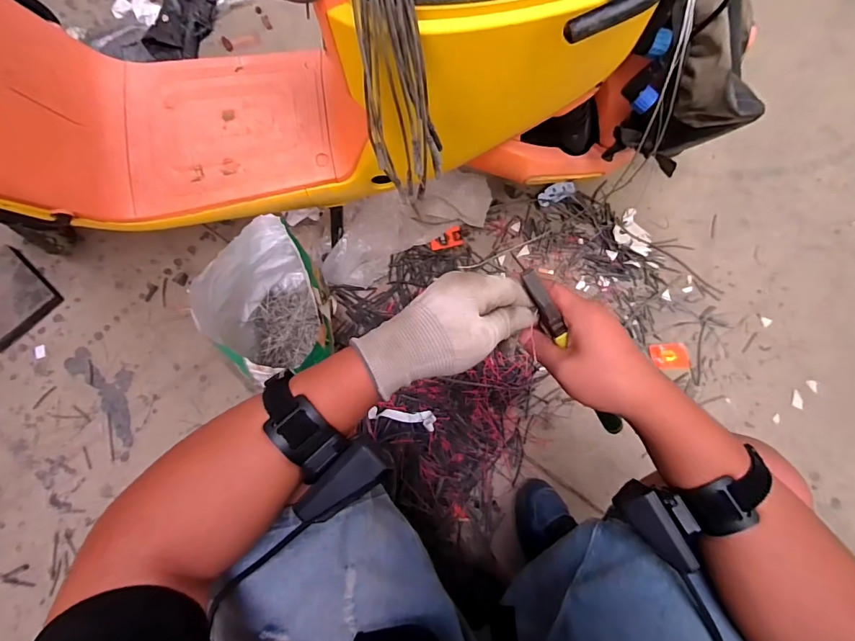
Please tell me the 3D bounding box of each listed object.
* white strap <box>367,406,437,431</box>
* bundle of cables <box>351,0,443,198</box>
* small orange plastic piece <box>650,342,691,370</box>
[{"bbox_3d":[-0.046,0.183,0.805,0.121,0.018,0.033,7,73,3],"label":"white strap"},{"bbox_3d":[-0.042,-0.279,0.438,0.068,0.342,0.102,-15,46,-4],"label":"bundle of cables"},{"bbox_3d":[0.494,0.072,0.866,0.076,0.011,0.055,-4,73,0],"label":"small orange plastic piece"}]

